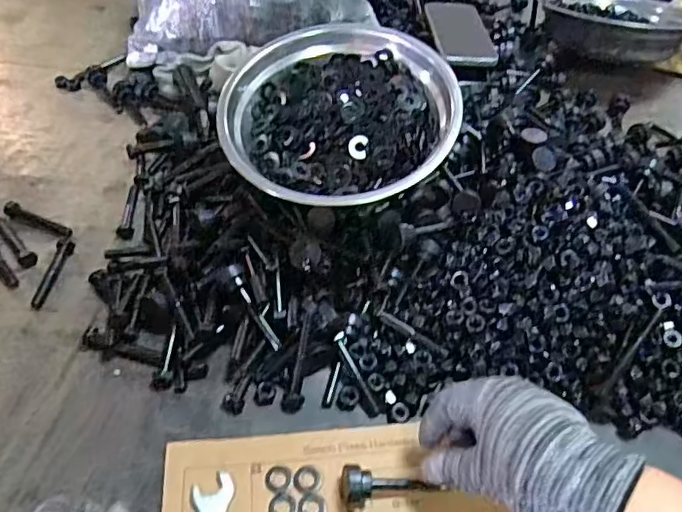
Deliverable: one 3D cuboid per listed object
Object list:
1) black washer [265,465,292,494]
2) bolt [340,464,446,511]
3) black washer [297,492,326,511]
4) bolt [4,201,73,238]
[{"bbox_3d":[-0.045,0.159,0.420,0.019,0.004,0.019,2,49,-3],"label":"black washer"},{"bbox_3d":[0.035,0.162,0.420,0.068,0.024,0.027,5,45,-18],"label":"bolt"},{"bbox_3d":[-0.021,0.175,0.408,0.019,0.004,0.020,2,49,-3],"label":"black washer"},{"bbox_3d":[-0.295,-0.035,0.569,0.074,0.010,0.018,19,49,14],"label":"bolt"}]

